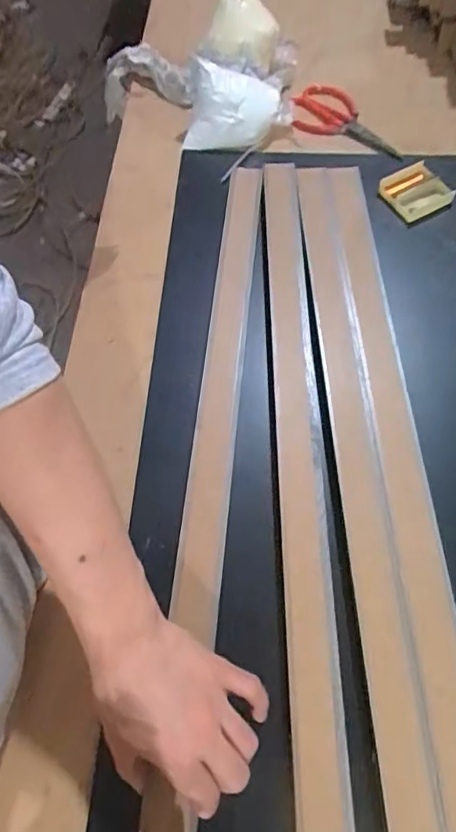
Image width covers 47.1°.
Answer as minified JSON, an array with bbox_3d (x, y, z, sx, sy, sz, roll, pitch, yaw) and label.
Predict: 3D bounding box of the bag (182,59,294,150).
[{"bbox_3d":[0.008,-0.410,0.713,0.159,0.129,0.034,20,65,13],"label":"bag"}]

